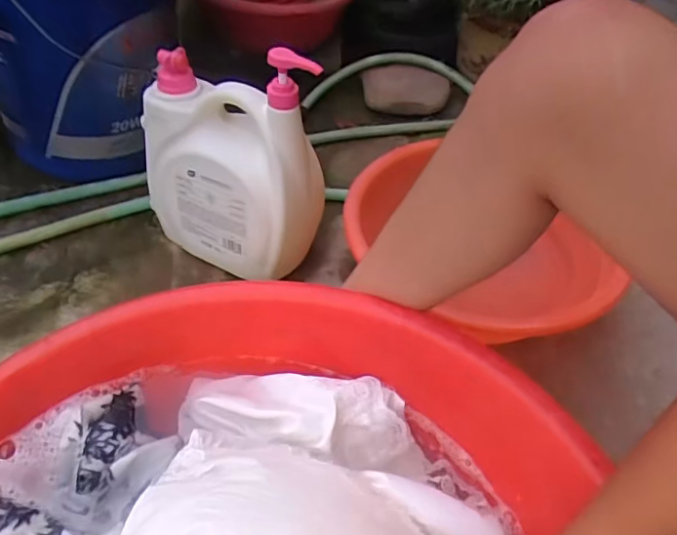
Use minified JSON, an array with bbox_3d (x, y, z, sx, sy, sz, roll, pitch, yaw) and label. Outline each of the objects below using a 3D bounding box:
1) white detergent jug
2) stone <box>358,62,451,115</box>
[{"bbox_3d":[-0.146,-0.148,0.733,0.230,0.308,0.124,33,50,17],"label":"white detergent jug"},{"bbox_3d":[0.135,-0.357,1.110,0.163,0.070,0.084,2,48,-10],"label":"stone"}]

